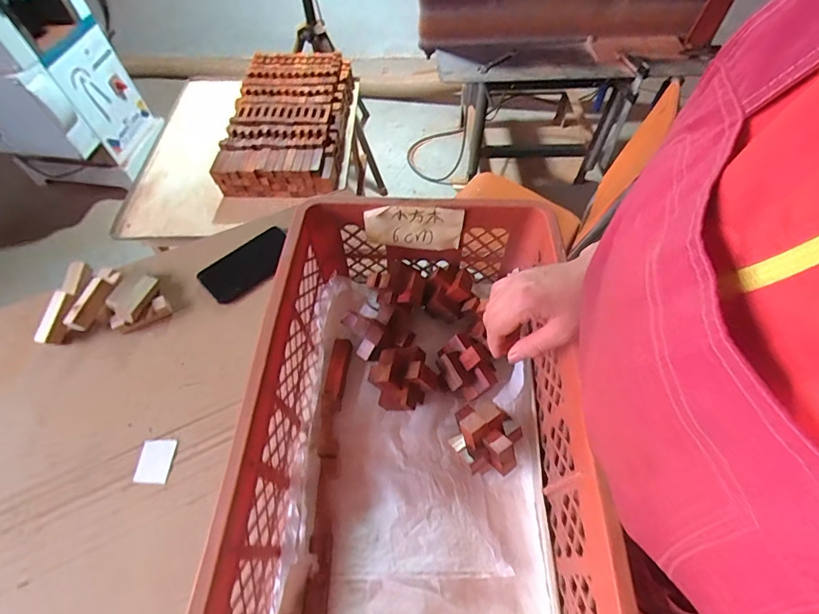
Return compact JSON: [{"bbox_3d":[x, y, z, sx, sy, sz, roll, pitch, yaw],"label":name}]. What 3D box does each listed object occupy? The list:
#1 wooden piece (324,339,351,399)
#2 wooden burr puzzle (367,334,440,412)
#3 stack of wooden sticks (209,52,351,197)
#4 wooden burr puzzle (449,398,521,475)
[{"bbox_3d":[-0.100,0.083,0.574,0.023,0.020,0.084,7,60,8],"label":"wooden piece"},{"bbox_3d":[-0.009,0.090,0.532,0.075,0.071,0.082,-2,60,3],"label":"wooden burr puzzle"},{"bbox_3d":[-0.334,-0.540,1.177,0.303,0.089,0.545,-3,59,2],"label":"stack of wooden sticks"},{"bbox_3d":[0.090,0.156,0.492,0.073,0.064,0.083,-32,63,-14],"label":"wooden burr puzzle"}]

